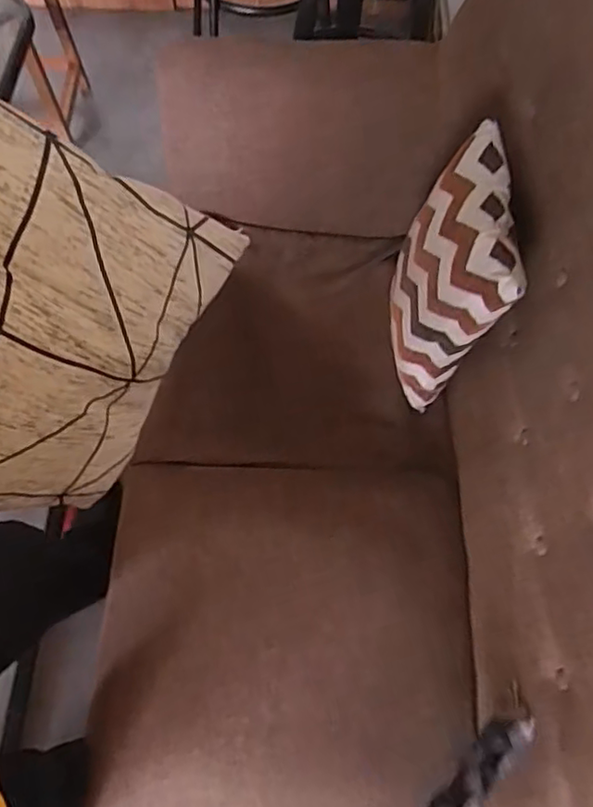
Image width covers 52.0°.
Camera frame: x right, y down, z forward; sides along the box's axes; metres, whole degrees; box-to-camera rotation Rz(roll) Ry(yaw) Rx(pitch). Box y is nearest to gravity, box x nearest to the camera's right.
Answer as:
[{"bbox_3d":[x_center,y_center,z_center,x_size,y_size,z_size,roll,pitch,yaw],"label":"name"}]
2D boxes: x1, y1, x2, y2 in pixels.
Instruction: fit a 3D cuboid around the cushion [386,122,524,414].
[{"bbox_3d":[0.225,-0.189,0.936,0.127,0.319,0.260,2,64,0],"label":"cushion"}]

